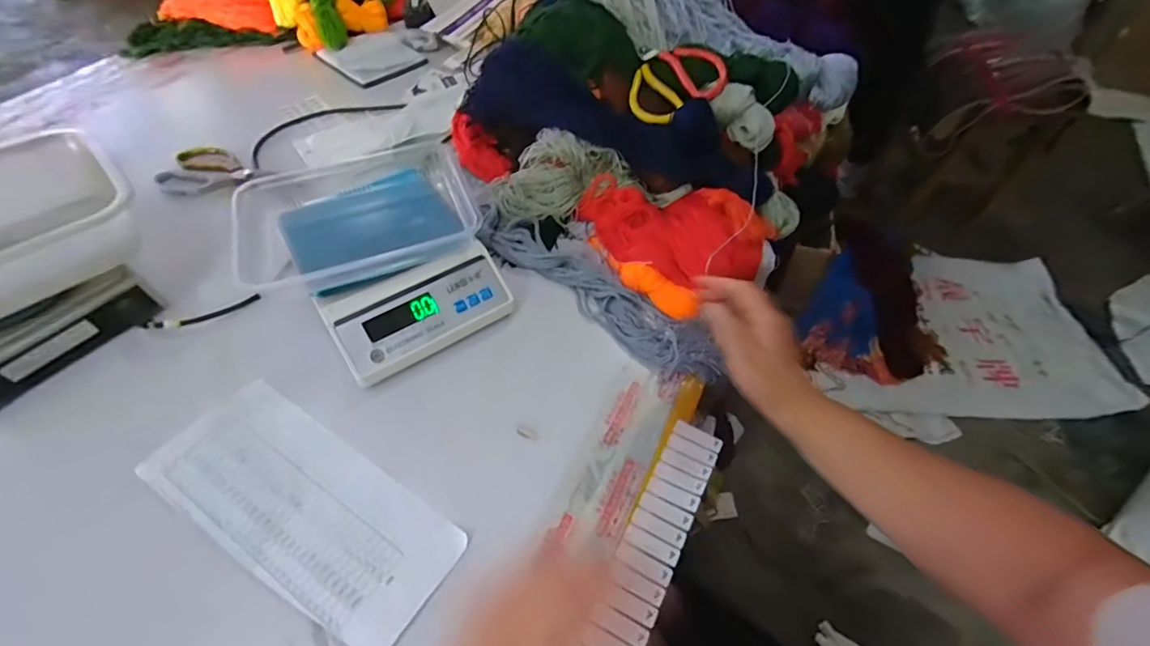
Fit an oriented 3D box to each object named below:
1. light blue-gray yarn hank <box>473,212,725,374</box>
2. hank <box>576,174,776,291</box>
[{"bbox_3d":[0.022,-0.049,0.605,0.356,0.032,0.090,37,60,23],"label":"light blue-gray yarn hank"},{"bbox_3d":[0.112,-0.108,0.597,0.231,0.065,0.112,20,89,24],"label":"hank"}]

